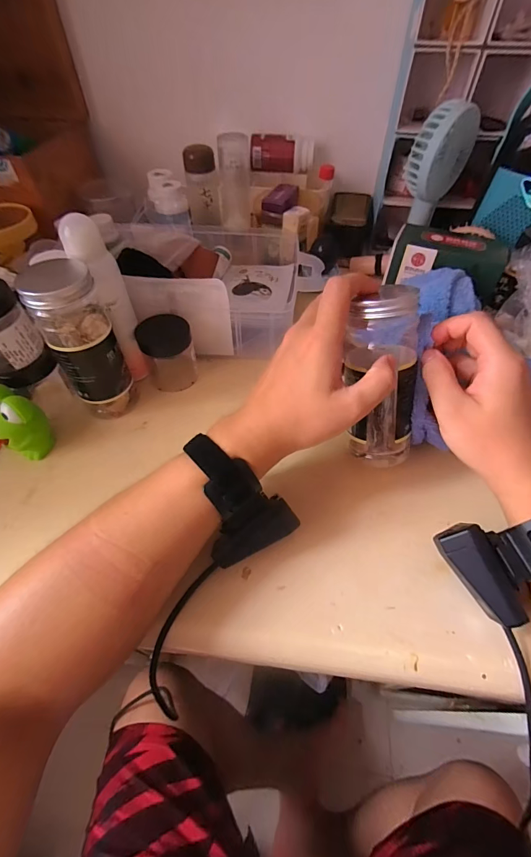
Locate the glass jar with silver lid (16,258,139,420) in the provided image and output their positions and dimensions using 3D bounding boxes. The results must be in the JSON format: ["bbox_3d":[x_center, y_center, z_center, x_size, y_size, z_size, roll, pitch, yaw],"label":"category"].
[{"bbox_3d":[-0.177,-0.084,0.351,0.057,0.159,0.069,-27,57,-19],"label":"glass jar with silver lid"}]

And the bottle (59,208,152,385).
[{"bbox_3d":[-0.154,-0.117,0.363,0.036,0.165,0.040,-16,54,-11],"label":"bottle"}]

